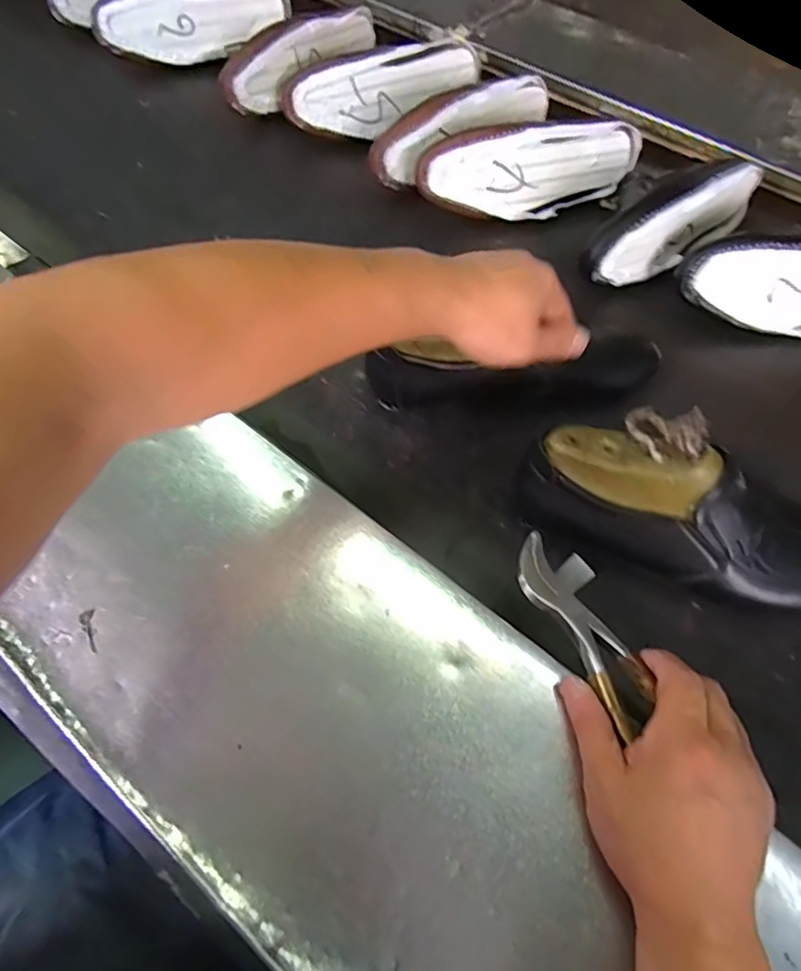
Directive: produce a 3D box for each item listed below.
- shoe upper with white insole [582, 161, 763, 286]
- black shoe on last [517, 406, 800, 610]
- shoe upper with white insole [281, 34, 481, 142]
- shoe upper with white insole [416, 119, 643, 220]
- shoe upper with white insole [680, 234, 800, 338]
[{"bbox_3d":[0.283,-0.283,0.572,0.244,0.095,0.065,-30,66,-17],"label":"shoe upper with white insole"},{"bbox_3d":[0.219,0.022,0.389,0.260,0.108,0.080,24,63,11],"label":"black shoe on last"},{"bbox_3d":[-0.019,-0.526,0.699,0.266,0.075,0.075,-29,66,-17],"label":"shoe upper with white insole"},{"bbox_3d":[0.155,-0.362,0.622,0.268,0.093,0.062,-14,63,-10],"label":"shoe upper with white insole"},{"bbox_3d":[0.415,-0.211,0.544,0.263,0.071,0.084,-4,61,-5],"label":"shoe upper with white insole"}]

